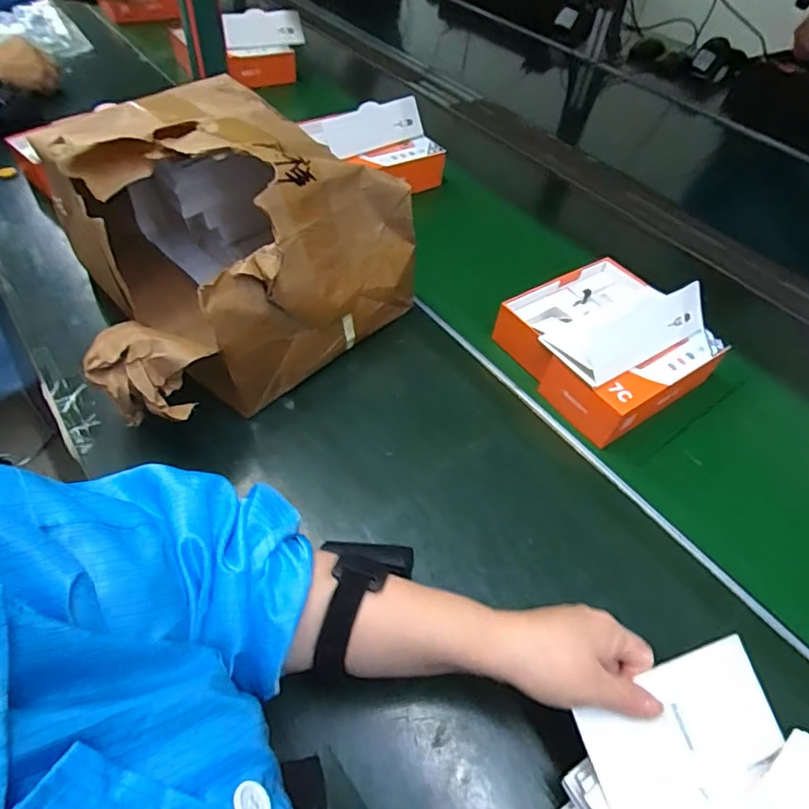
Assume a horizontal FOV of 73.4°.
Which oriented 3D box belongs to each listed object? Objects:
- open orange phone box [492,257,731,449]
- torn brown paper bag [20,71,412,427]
[{"bbox_3d":[0.226,-0.079,0.590,0.197,0.090,0.186,-25,57,-25],"label":"open orange phone box"},{"bbox_3d":[-0.214,-0.167,0.561,0.317,0.210,0.314,37,55,23],"label":"torn brown paper bag"}]

